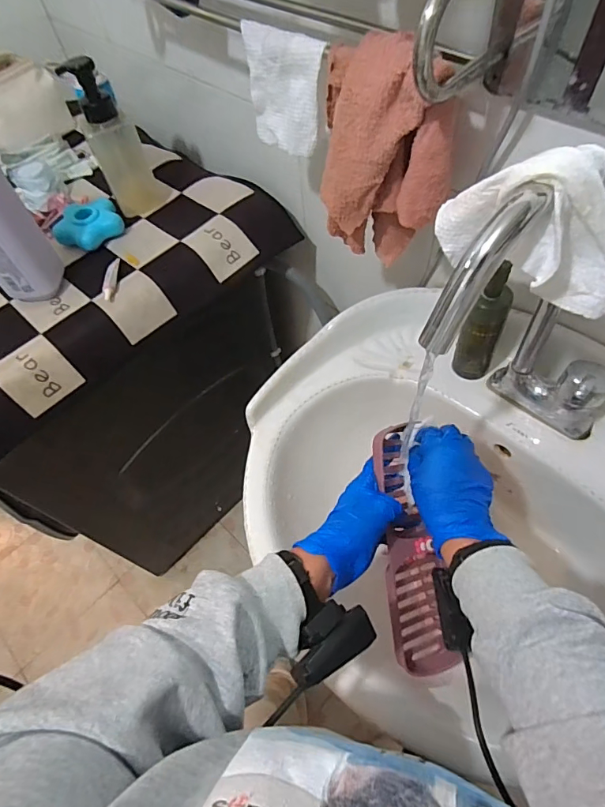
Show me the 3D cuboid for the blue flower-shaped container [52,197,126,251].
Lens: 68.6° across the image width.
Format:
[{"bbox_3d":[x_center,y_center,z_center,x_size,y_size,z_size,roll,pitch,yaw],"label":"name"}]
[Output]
[{"bbox_3d":[-0.337,-0.284,0.693,0.103,0.033,0.094,-33,62,-15],"label":"blue flower-shaped container"}]

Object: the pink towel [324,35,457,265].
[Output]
[{"bbox_3d":[0.084,-0.243,0.457,0.122,0.203,0.092,2,59,5],"label":"pink towel"}]

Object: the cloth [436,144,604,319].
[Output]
[{"bbox_3d":[0.162,-0.118,0.307,0.131,0.094,0.058,12,60,11],"label":"cloth"}]

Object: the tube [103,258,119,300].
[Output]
[{"bbox_3d":[-0.274,-0.177,0.639,0.016,0.017,0.072,-5,58,1],"label":"tube"}]

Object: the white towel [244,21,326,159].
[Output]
[{"bbox_3d":[-0.021,-0.336,0.483,0.103,0.108,0.023,36,67,23],"label":"white towel"}]

